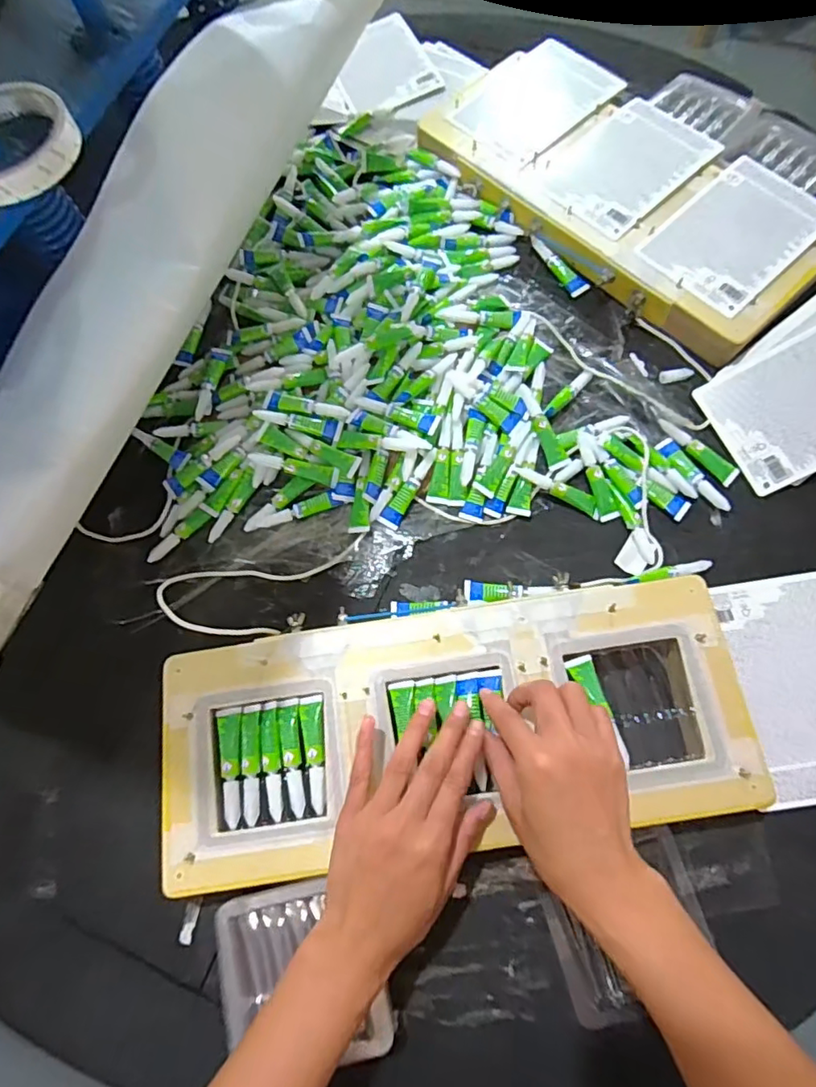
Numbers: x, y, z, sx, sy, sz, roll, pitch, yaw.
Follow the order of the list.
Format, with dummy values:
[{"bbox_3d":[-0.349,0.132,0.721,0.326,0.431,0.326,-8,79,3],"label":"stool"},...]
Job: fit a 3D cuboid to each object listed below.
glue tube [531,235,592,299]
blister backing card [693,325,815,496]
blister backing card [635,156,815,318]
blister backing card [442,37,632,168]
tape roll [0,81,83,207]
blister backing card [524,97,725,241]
[{"bbox_3d":[0.157,-0.289,0.590,0.017,0.012,0.083,-28,72,-7],"label":"glue tube"},{"bbox_3d":[0.361,-0.130,0.500,0.167,0.005,0.116,-28,73,14],"label":"blister backing card"},{"bbox_3d":[0.322,-0.302,0.551,0.174,0.010,0.115,-42,74,-8],"label":"blister backing card"},{"bbox_3d":[0.141,-0.489,0.622,0.171,0.004,0.118,-42,75,-11],"label":"blister backing card"},{"bbox_3d":[-0.255,-0.253,0.359,0.088,0.016,0.088,-1,71,2],"label":"tape roll"},{"bbox_3d":[0.223,-0.391,0.583,0.172,0.008,0.117,-41,74,-10],"label":"blister backing card"}]

